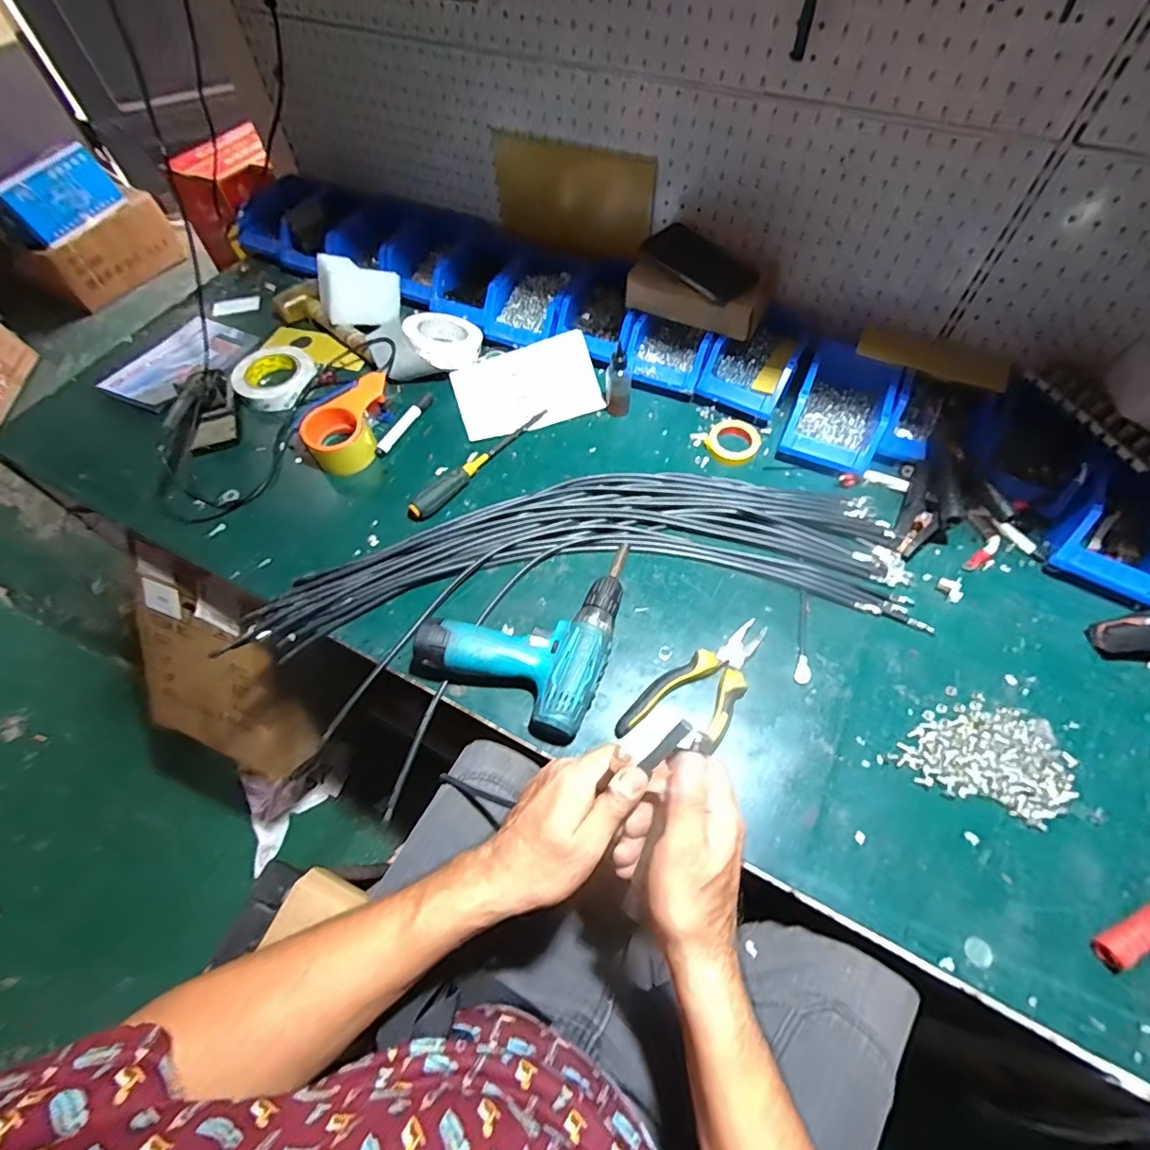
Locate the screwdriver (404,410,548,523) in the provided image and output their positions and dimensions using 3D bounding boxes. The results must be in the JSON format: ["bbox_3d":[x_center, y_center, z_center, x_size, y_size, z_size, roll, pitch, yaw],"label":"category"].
[{"bbox_3d":[-0.137,-0.168,0.749,0.044,0.029,0.252,34,66,19],"label":"screwdriver"}]

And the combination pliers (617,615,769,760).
[{"bbox_3d":[0.142,0.122,0.573,0.198,0.017,0.085,-41,67,-20],"label":"combination pliers"}]

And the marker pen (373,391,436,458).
[{"bbox_3d":[-0.255,-0.223,0.795,0.023,0.016,0.131,25,64,15],"label":"marker pen"}]

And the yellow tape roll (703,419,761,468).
[{"bbox_3d":[0.223,-0.187,0.756,0.071,0.019,0.069,-1,60,1],"label":"yellow tape roll"}]

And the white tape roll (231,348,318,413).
[{"bbox_3d":[-0.472,-0.318,0.840,0.120,0.035,0.132,-1,60,1],"label":"white tape roll"}]

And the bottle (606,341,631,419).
[{"bbox_3d":[0.063,-0.276,0.769,0.036,0.106,0.034,2,60,3],"label":"bottle"}]

